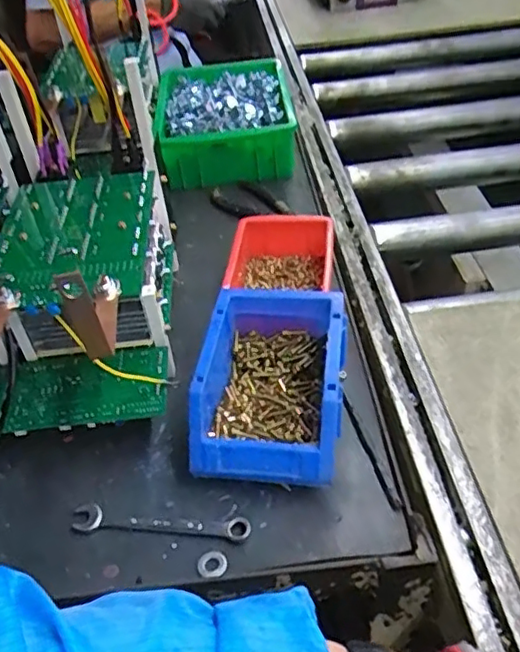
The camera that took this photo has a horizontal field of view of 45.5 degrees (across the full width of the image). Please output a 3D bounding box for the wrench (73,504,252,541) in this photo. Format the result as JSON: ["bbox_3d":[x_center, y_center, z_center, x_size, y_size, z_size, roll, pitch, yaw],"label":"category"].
[{"bbox_3d":[-0.072,0.142,0.447,0.130,0.008,0.017,2,43,9],"label":"wrench"}]

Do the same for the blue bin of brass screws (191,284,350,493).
[{"bbox_3d":[0.012,0.048,0.493,0.106,0.080,0.151,3,43,10],"label":"blue bin of brass screws"}]

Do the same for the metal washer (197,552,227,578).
[{"bbox_3d":[-0.033,0.162,0.423,0.020,0.004,0.019,-3,42,3],"label":"metal washer"}]

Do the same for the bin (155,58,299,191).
[{"bbox_3d":[-0.047,-0.276,0.855,0.176,0.083,0.246,-7,42,-1],"label":"bin"}]

